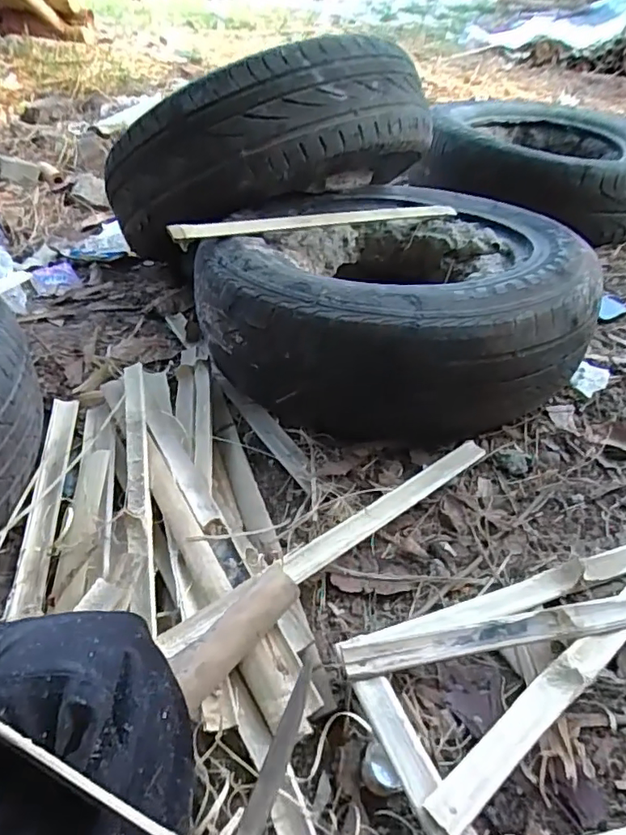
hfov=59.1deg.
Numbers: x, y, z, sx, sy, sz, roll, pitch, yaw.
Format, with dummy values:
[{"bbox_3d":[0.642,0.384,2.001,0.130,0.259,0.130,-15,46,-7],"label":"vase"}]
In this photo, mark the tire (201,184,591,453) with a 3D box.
[{"bbox_3d":[0.129,-0.188,0.850,0.499,0.200,0.517,1,39,0],"label":"tire"}]

